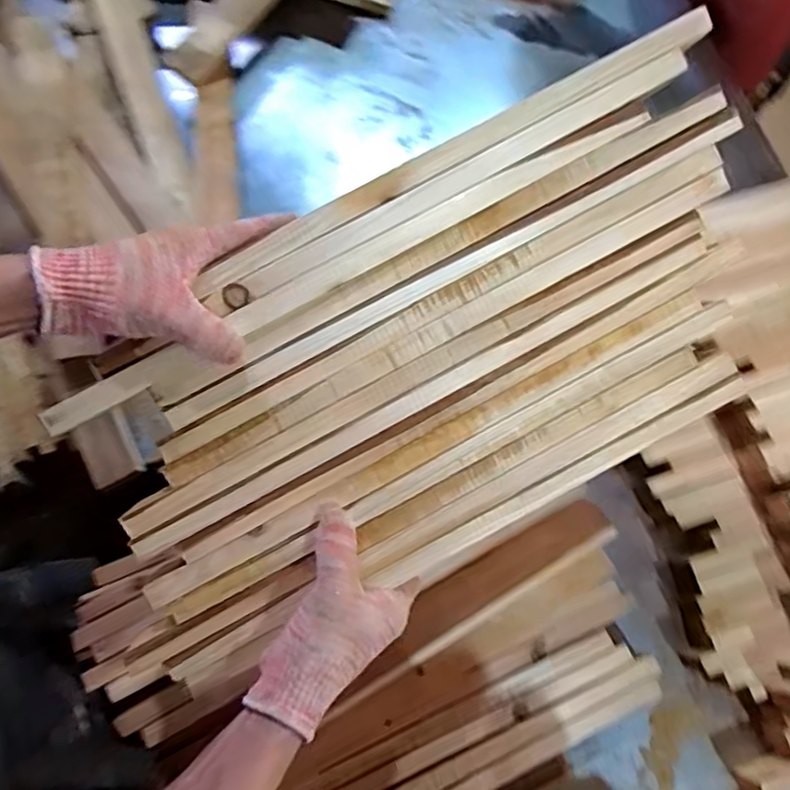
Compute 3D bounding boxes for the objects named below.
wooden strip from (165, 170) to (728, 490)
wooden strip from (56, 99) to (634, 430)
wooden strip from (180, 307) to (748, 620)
[{"bbox_3d":[0.047,-0.054,0.476,0.477,0.007,0.019,-29,78,-5],"label":"wooden strip"},{"bbox_3d":[-0.025,-0.098,0.460,0.490,0.012,0.018,-29,78,-6],"label":"wooden strip"},{"bbox_3d":[0.052,0.048,0.483,0.486,0.010,0.017,-28,78,-4],"label":"wooden strip"}]

